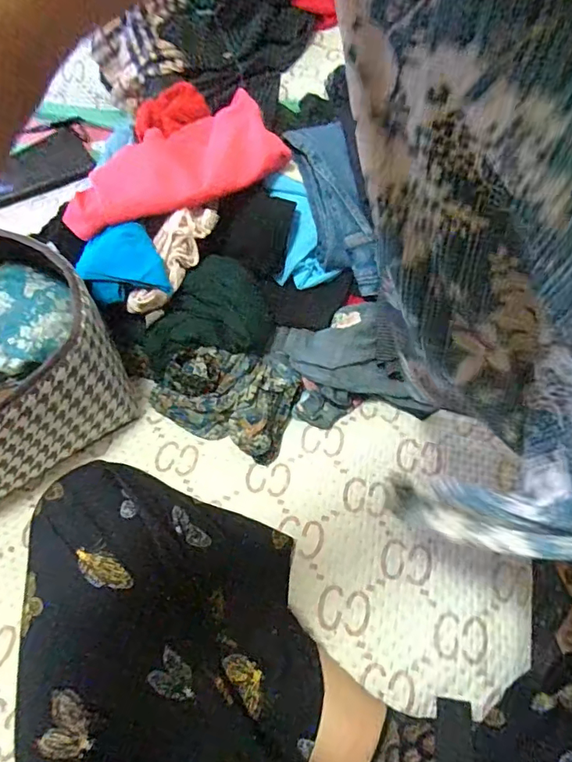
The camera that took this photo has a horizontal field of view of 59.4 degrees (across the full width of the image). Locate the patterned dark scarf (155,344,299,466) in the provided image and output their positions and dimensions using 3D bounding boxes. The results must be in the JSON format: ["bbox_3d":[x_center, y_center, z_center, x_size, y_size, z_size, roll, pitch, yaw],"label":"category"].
[{"bbox_3d":[-0.075,0.010,0.667,0.186,0.054,0.133,23,61,18],"label":"patterned dark scarf"}]

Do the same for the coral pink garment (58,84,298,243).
[{"bbox_3d":[-0.164,-0.299,0.710,0.309,0.076,0.154,-19,57,-8],"label":"coral pink garment"}]

